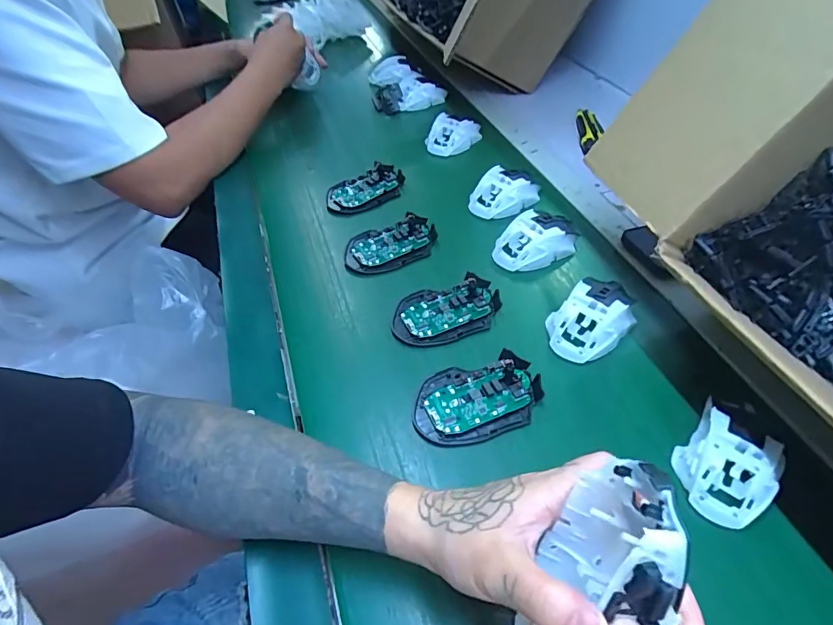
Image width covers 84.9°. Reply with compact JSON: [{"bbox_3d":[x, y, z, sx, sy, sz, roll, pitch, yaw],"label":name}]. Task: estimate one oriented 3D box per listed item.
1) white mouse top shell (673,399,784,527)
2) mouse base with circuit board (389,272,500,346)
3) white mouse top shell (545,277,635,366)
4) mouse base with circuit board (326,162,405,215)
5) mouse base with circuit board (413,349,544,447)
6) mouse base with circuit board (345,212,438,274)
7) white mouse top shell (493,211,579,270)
[{"bbox_3d":[0.240,0.119,0.353,0.076,0.031,0.066,-34,55,-26],"label":"white mouse top shell"},{"bbox_3d":[0.032,-0.003,0.474,0.113,0.016,0.068,-12,49,-10],"label":"mouse base with circuit board"},{"bbox_3d":[0.177,0.004,0.458,0.103,0.034,0.067,-33,55,-25],"label":"white mouse top shell"},{"bbox_3d":[-0.070,-0.171,0.627,0.113,0.018,0.064,-27,53,-21],"label":"mouse base with circuit board"},{"bbox_3d":[0.054,0.075,0.405,0.114,0.017,0.071,-11,48,-9],"label":"mouse base with circuit board"},{"bbox_3d":[-0.029,-0.082,0.546,0.115,0.020,0.066,-18,50,-14],"label":"mouse base with circuit board"},{"bbox_3d":[0.140,-0.087,0.542,0.107,0.036,0.067,-25,52,-20],"label":"white mouse top shell"}]

